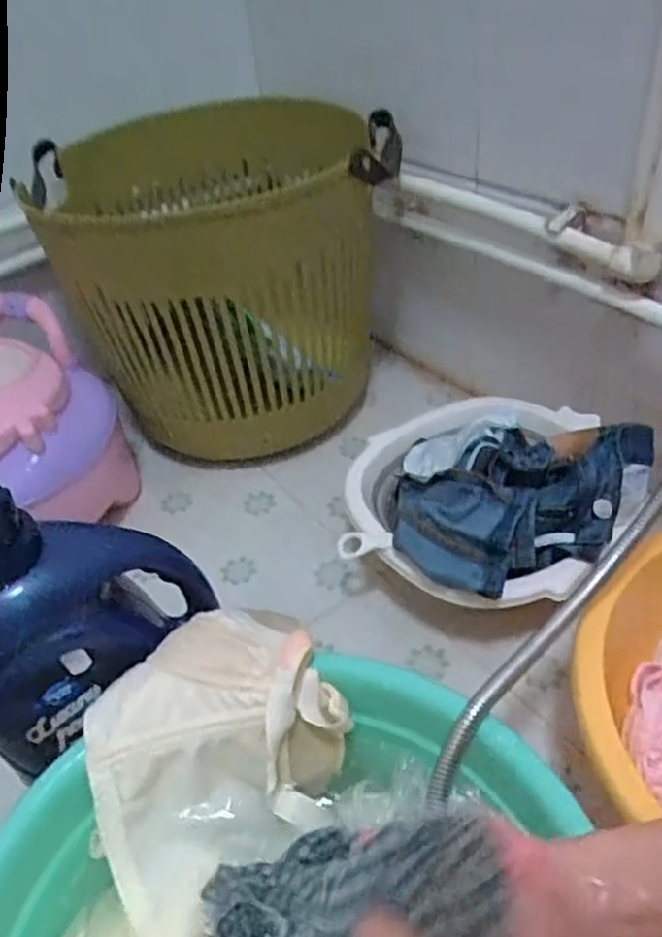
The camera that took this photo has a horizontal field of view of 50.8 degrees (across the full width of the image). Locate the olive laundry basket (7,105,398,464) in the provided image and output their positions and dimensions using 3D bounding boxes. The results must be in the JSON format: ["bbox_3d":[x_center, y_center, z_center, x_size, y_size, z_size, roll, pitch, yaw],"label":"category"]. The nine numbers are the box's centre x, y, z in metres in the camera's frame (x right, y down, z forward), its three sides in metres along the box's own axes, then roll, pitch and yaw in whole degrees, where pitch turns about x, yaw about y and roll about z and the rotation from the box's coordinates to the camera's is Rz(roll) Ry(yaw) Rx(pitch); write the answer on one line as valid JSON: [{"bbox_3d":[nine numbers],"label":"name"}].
[{"bbox_3d":[-0.121,-0.233,0.900,0.390,0.348,0.369,-19,43,-11],"label":"olive laundry basket"}]

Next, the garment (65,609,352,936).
[{"bbox_3d":[-0.089,0.267,0.446,0.153,0.096,0.336,3,55,12],"label":"garment"}]

